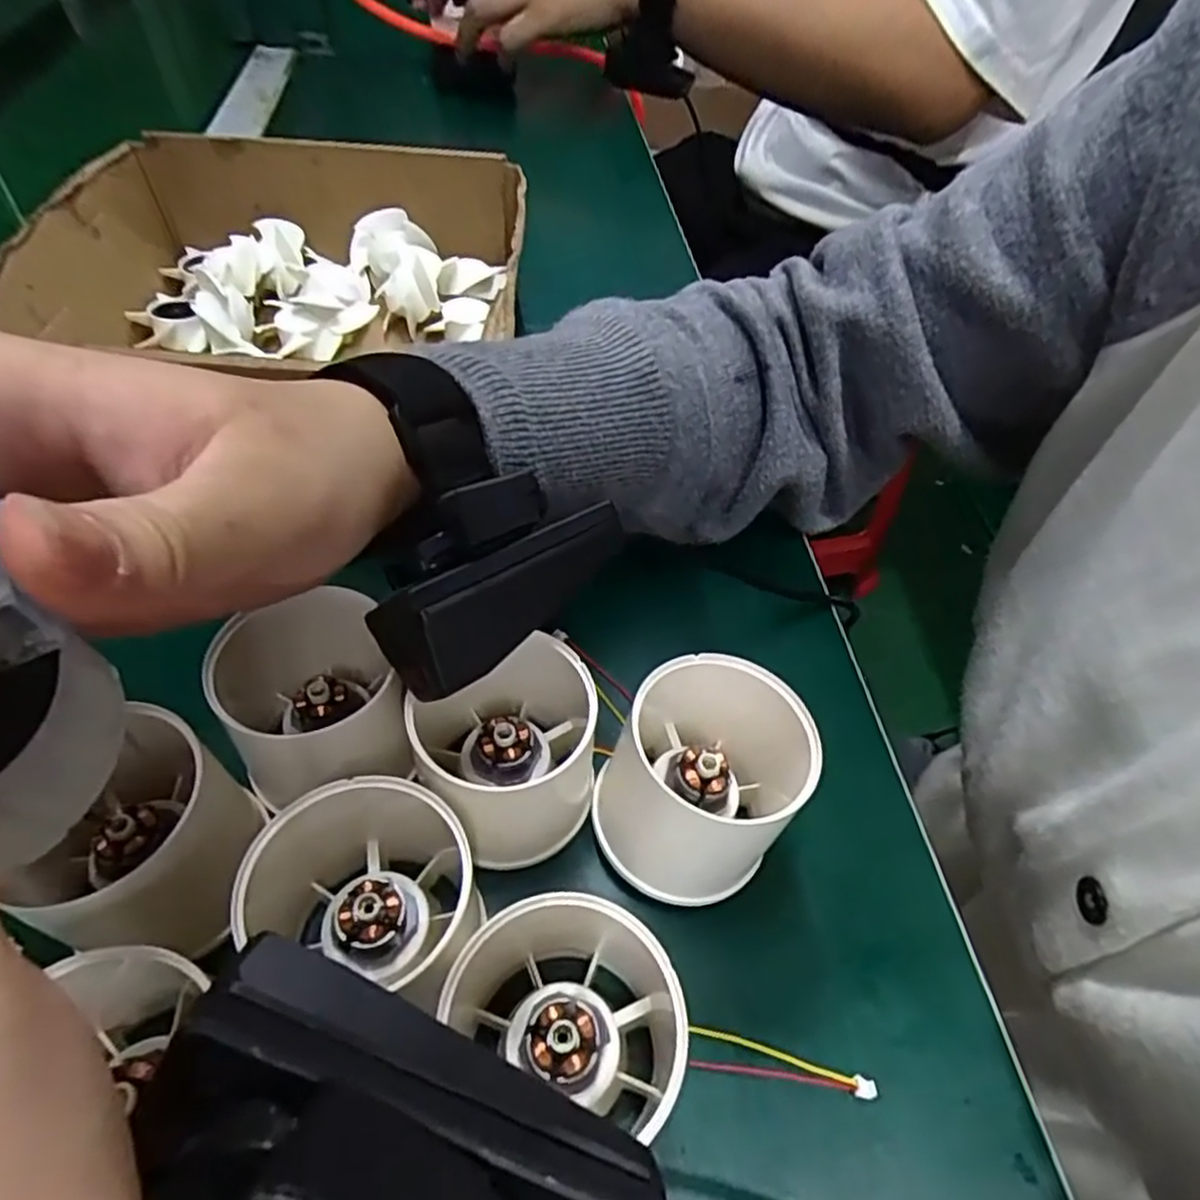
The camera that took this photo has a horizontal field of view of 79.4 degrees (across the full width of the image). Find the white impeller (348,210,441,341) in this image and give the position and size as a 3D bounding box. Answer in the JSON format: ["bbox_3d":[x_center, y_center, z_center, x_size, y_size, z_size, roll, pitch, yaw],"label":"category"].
[{"bbox_3d":[-0.107,-0.177,0.382,0.042,0.037,0.060,-13,52,-14],"label":"white impeller"}]

